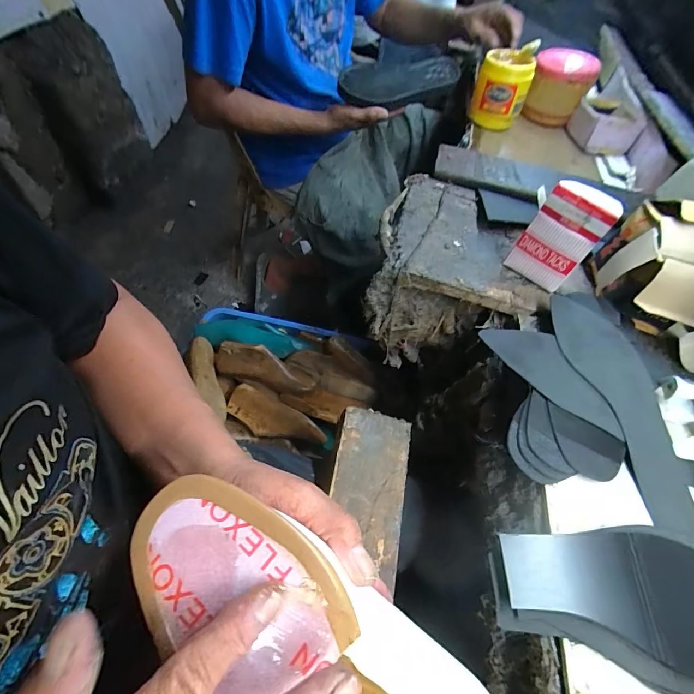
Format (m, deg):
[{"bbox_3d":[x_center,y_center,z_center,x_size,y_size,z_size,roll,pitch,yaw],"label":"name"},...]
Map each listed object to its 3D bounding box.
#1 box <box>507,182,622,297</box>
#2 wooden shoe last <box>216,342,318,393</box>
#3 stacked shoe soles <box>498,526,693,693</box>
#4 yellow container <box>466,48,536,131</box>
[{"bbox_3d":[0.252,-0.128,0.434,0.074,0.118,0.030,37,61,19],"label":"box"},{"bbox_3d":[-0.179,0.043,0.782,0.225,0.070,0.069,17,56,6],"label":"wooden shoe last"},{"bbox_3d":[0.220,0.191,0.269,0.197,0.014,0.098,3,56,-3],"label":"stacked shoe soles"},{"bbox_3d":[0.291,-0.479,0.686,0.091,0.104,0.106,26,57,11],"label":"yellow container"}]

